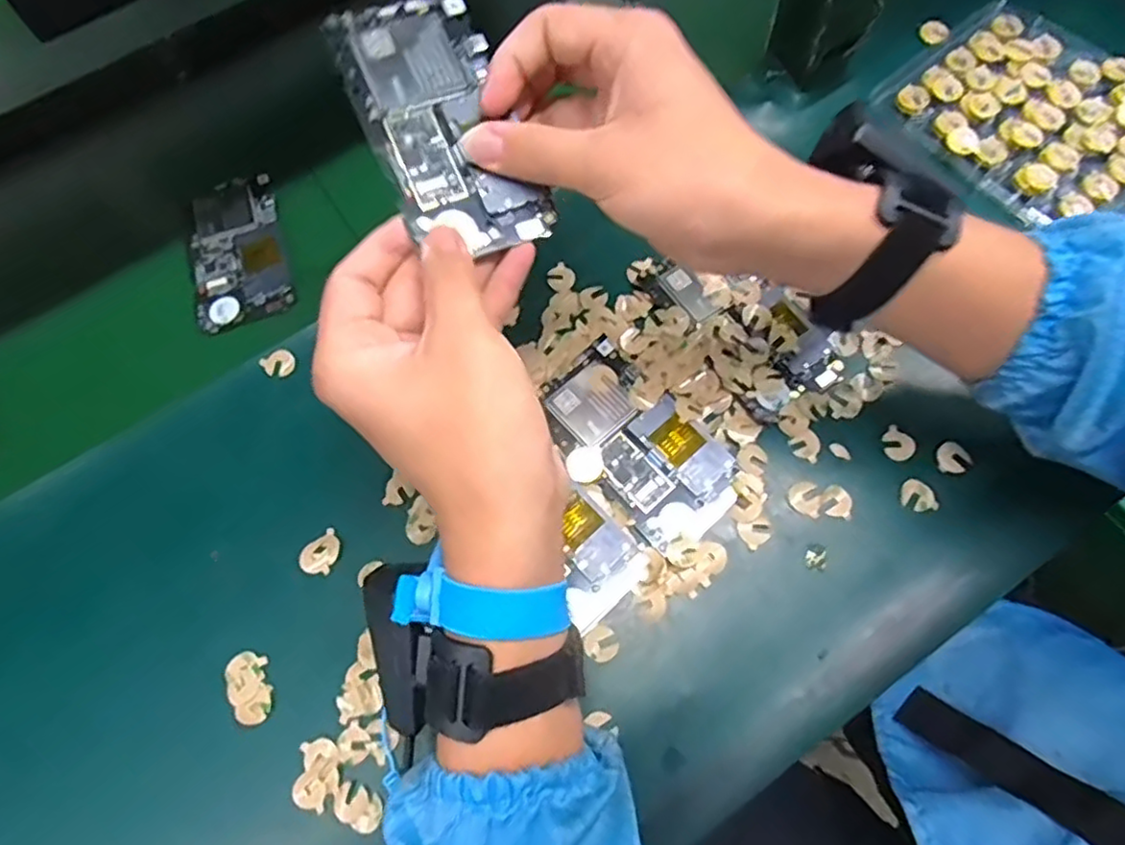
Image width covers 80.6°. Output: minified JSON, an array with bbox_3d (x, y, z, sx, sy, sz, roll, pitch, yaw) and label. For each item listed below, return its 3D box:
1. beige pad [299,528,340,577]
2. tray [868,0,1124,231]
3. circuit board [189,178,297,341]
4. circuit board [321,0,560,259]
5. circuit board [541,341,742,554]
[{"bbox_3d":[-0.135,0.072,0.372,0.019,0.004,0.026,23,70,14],"label":"beige pad"},{"bbox_3d":[0.320,-0.211,0.449,0.148,0.023,0.174,-40,69,-12],"label":"tray"},{"bbox_3d":[-0.227,-0.123,0.465,0.065,0.007,0.128,-18,66,-3],"label":"circuit board"},{"bbox_3d":[-0.054,-0.135,0.300,0.065,0.009,0.124,-26,87,-9],"label":"circuit board"},{"bbox_3d":[0.041,0.012,0.380,0.070,0.006,0.122,-39,69,-11],"label":"circuit board"}]

